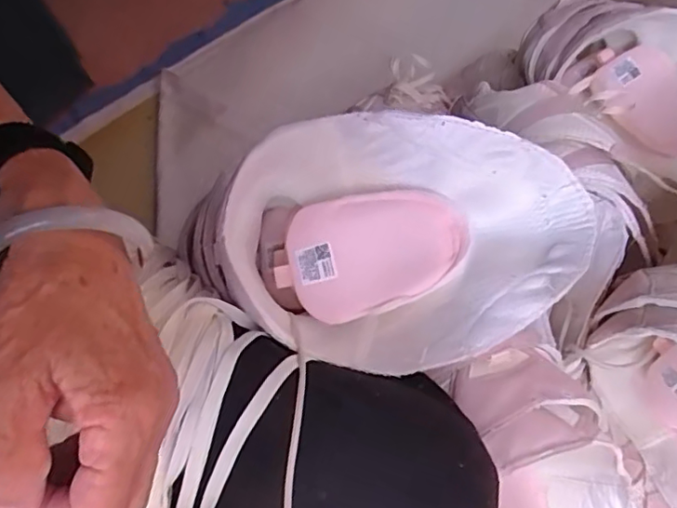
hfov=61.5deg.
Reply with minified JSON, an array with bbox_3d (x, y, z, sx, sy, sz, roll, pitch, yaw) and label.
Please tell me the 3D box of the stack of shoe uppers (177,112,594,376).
[{"bbox_3d":[0.022,0.000,0.394,0.238,0.124,0.153,13,70,8],"label":"stack of shoe uppers"}]

